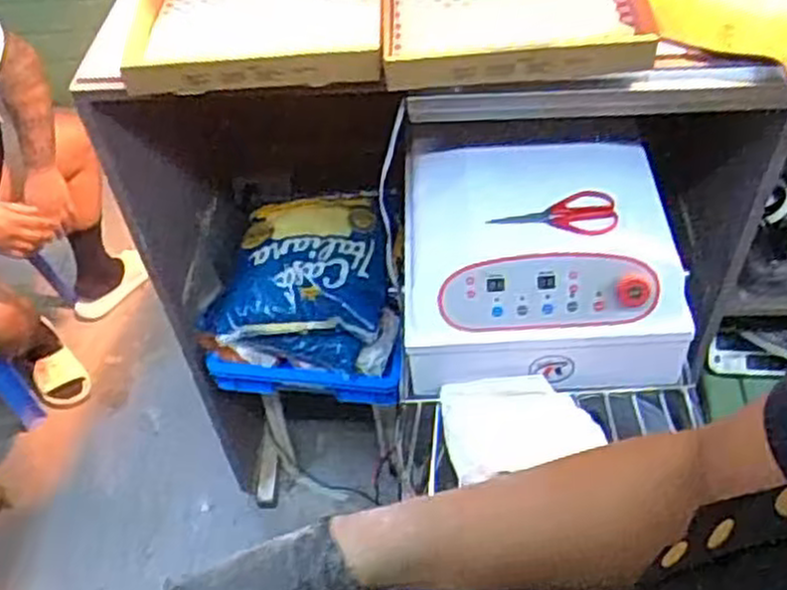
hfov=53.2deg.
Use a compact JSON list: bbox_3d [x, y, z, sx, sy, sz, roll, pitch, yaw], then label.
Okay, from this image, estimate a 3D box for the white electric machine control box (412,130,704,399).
[{"bbox_3d":[0.204,-0.056,1.094,0.374,0.189,0.302,-3,48,4],"label":"white electric machine control box"}]

